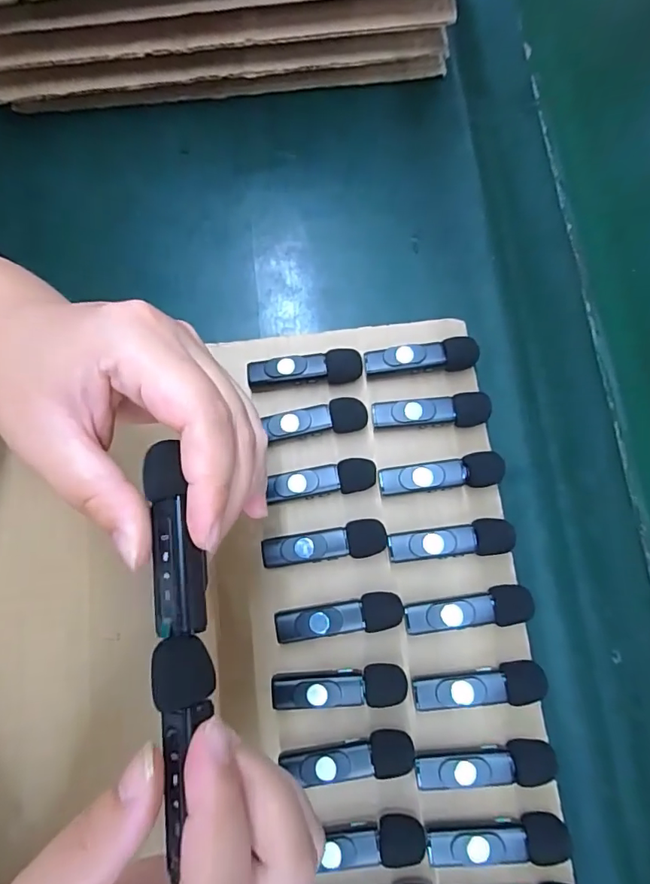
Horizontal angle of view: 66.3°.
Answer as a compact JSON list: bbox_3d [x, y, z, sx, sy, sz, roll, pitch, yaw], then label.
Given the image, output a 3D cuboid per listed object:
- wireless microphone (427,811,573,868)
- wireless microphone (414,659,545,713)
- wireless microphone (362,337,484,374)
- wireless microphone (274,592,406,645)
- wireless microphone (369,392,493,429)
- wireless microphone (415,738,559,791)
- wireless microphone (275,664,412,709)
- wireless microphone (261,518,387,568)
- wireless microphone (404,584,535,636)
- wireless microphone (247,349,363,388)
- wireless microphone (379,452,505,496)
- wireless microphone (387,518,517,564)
[{"bbox_3d":[0.081,0.186,0.232,0.064,0.013,0.018,-5,77,-2],"label":"wireless microphone"},{"bbox_3d":[0.076,0.122,0.248,0.063,0.016,0.018,-7,77,-2],"label":"wireless microphone"},{"bbox_3d":[0.055,-0.048,0.288,0.064,0.016,0.017,-4,77,-1],"label":"wireless microphone"},{"bbox_3d":[0.007,0.090,0.256,0.065,0.015,0.018,-7,77,-2],"label":"wireless microphone"},{"bbox_3d":[0.059,-0.016,0.281,0.063,0.017,0.017,-3,77,-1],"label":"wireless microphone"},{"bbox_3d":[0.077,0.155,0.240,0.066,0.014,0.017,-4,77,-1],"label":"wireless microphone"},{"bbox_3d":[0.007,0.122,0.248,0.065,0.016,0.019,-2,77,-1],"label":"wireless microphone"},{"bbox_3d":[0.000,0.055,0.265,0.064,0.015,0.018,-9,77,-2],"label":"wireless microphone"},{"bbox_3d":[0.073,0.086,0.257,0.063,0.014,0.019,-5,77,-1],"label":"wireless microphone"},{"bbox_3d":[-0.011,-0.041,0.287,0.064,0.016,0.017,-4,77,-1],"label":"wireless microphone"},{"bbox_3d":[0.063,0.018,0.273,0.066,0.017,0.018,-5,77,-2],"label":"wireless microphone"},{"bbox_3d":[0.067,0.052,0.264,0.065,0.015,0.018,-4,77,-1],"label":"wireless microphone"}]

